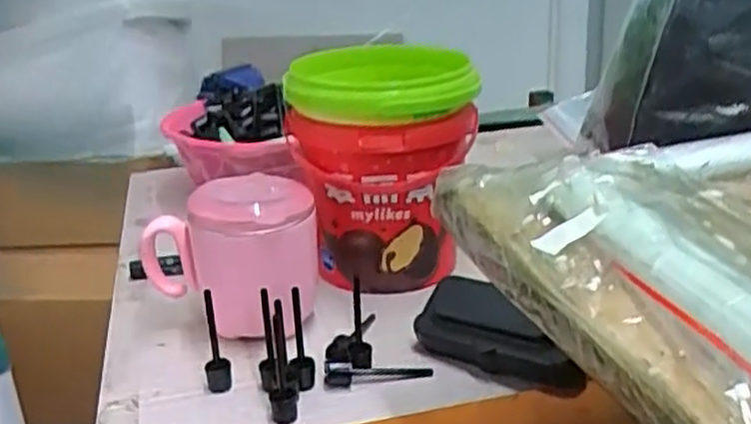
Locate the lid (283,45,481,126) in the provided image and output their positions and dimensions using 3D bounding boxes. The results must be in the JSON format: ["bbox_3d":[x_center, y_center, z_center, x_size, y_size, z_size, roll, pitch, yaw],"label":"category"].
[{"bbox_3d":[0.002,-0.094,0.548,0.127,0.033,0.116,-3,22,-1],"label":"lid"}]

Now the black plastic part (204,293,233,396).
[{"bbox_3d":[-0.094,0.075,0.455,0.014,0.061,0.018,-9,23,-15],"label":"black plastic part"}]

